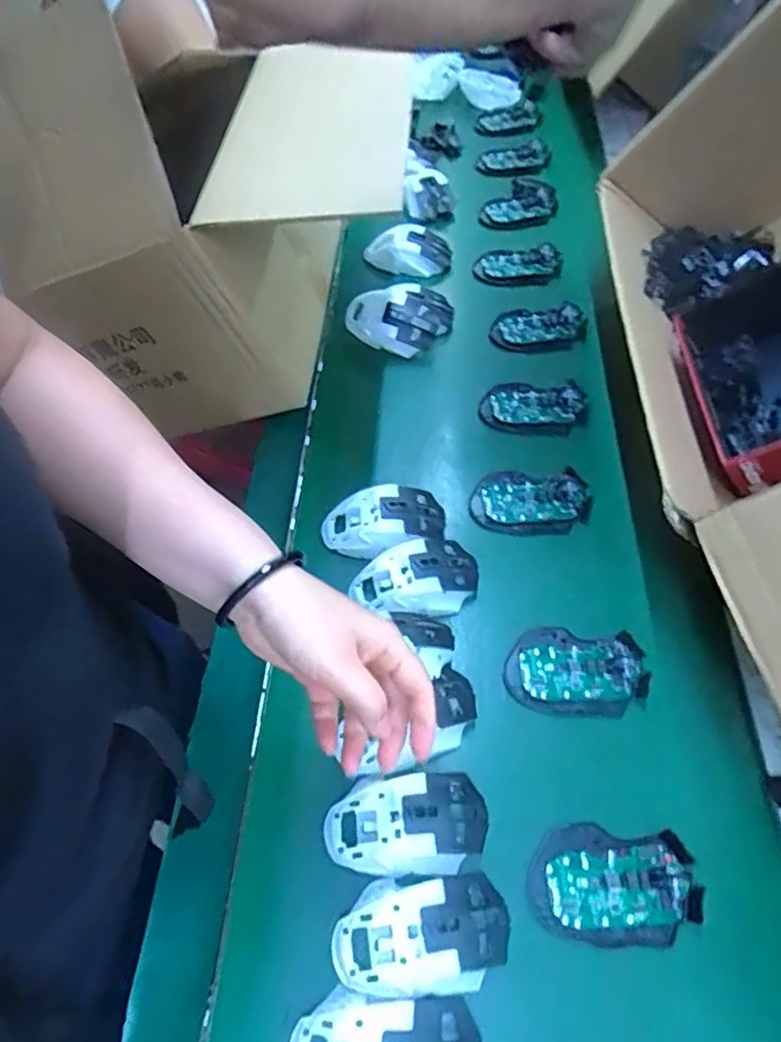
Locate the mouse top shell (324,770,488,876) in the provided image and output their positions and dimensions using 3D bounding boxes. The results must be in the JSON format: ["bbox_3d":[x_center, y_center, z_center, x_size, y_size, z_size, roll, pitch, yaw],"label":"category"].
[{"bbox_3d":[0.011,0.217,0.440,0.114,0.028,0.063,0,56,0],"label":"mouse top shell"}]

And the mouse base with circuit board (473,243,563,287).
[{"bbox_3d":[0.174,-0.347,0.836,0.114,0.026,0.067,2,57,2],"label":"mouse base with circuit board"}]

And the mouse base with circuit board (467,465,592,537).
[{"bbox_3d":[0.140,-0.021,0.614,0.116,0.016,0.071,3,57,2],"label":"mouse base with circuit board"}]

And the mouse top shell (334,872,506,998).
[{"bbox_3d":[0.021,0.272,0.402,0.115,0.024,0.062,-3,56,-1],"label":"mouse top shell"}]

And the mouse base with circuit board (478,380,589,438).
[{"bbox_3d":[0.160,-0.129,0.682,0.115,0.018,0.068,8,57,5],"label":"mouse base with circuit board"}]

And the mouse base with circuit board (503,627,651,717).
[{"bbox_3d":[0.157,0.125,0.515,0.114,0.020,0.073,9,57,6],"label":"mouse base with circuit board"}]

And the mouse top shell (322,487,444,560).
[{"bbox_3d":[-0.006,0.001,0.587,0.115,0.035,0.061,-6,57,-3],"label":"mouse top shell"}]

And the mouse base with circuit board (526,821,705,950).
[{"bbox_3d":[0.158,0.256,0.432,0.111,0.029,0.071,6,57,4],"label":"mouse base with circuit board"}]

